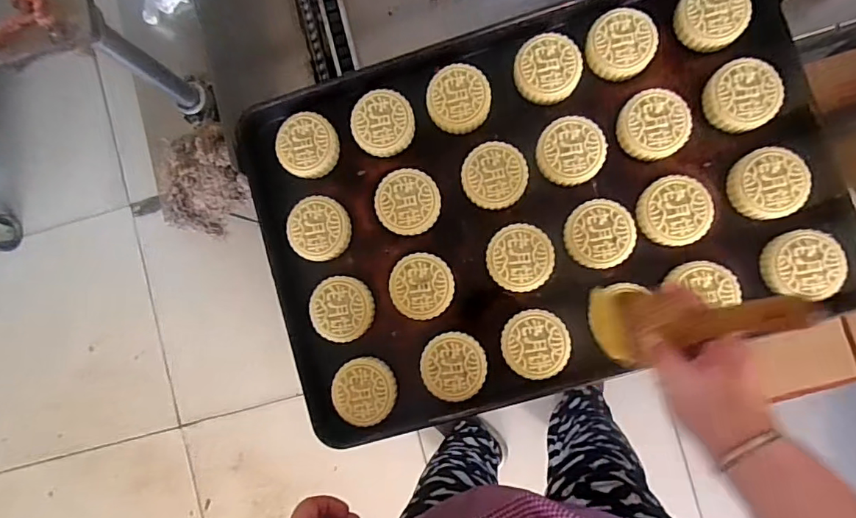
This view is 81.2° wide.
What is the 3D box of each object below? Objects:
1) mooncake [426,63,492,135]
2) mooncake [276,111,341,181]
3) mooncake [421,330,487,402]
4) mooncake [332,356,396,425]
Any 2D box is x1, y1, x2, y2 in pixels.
[{"bbox_3d":[0.034,-0.178,0.556,0.068,0.022,0.070,0,88,7],"label":"mooncake"},{"bbox_3d":[-0.137,-0.129,0.569,0.069,0.021,0.068,0,88,7],"label":"mooncake"},{"bbox_3d":[0.028,0.115,0.538,0.068,0.017,0.068,0,88,7],"label":"mooncake"},{"bbox_3d":[-0.069,0.145,0.547,0.067,0.019,0.069,0,88,7],"label":"mooncake"}]

